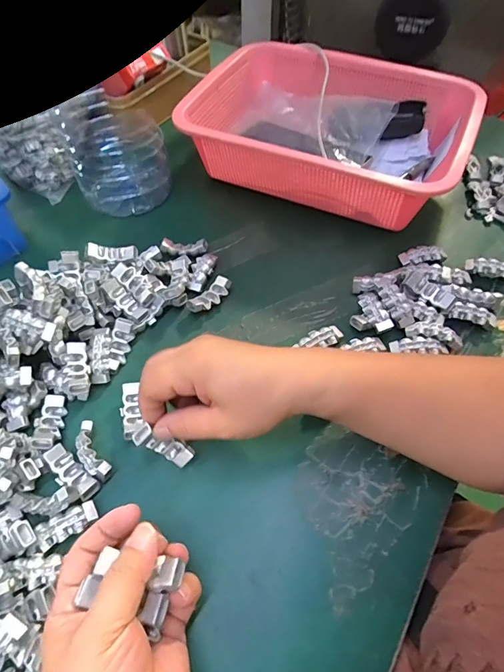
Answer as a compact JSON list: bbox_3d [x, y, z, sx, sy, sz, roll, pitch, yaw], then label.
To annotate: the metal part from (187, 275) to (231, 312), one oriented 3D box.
[{"bbox_3d":[-0.040,-0.039,0.395,0.021,0.010,0.045,34,62,21],"label":"metal part"}]

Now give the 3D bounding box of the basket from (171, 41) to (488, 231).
[{"bbox_3d":[0.089,-0.245,0.478,0.294,0.080,0.220,22,58,15],"label":"basket"}]

